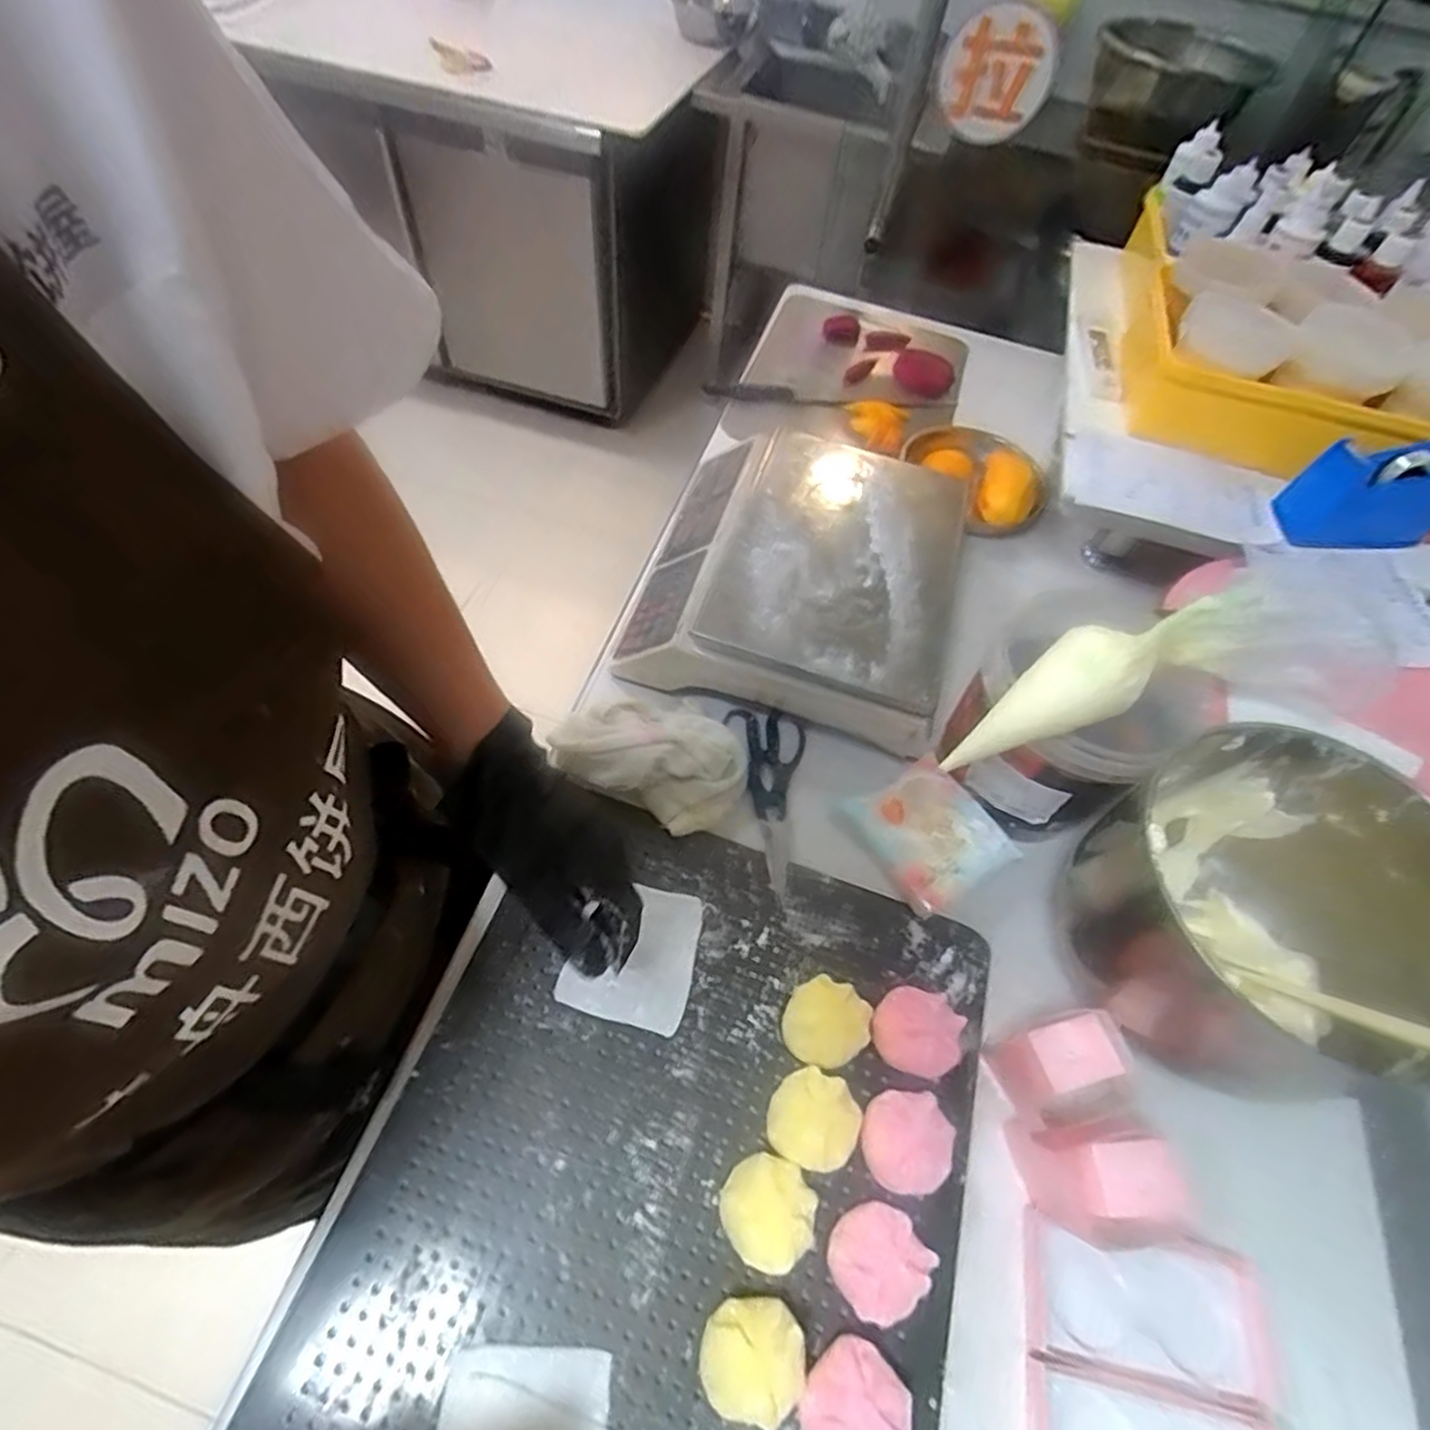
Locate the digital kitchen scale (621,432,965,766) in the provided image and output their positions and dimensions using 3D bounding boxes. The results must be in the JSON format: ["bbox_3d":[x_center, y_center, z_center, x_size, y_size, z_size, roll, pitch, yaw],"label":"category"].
[{"bbox_3d":[0.091,-0.157,0.759,0.308,0.086,0.339,16,57,5],"label":"digital kitchen scale"}]

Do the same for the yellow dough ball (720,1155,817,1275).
[{"bbox_3d":[0.035,0.330,0.479,0.059,0.040,0.061,2,57,-4],"label":"yellow dough ball"}]

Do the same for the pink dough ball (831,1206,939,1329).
[{"bbox_3d":[0.105,0.354,0.467,0.057,0.051,0.058,2,57,-4],"label":"pink dough ball"}]

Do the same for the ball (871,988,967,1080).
[{"bbox_3d":[0.151,0.239,0.540,0.065,0.052,0.054,13,57,3],"label":"ball"}]

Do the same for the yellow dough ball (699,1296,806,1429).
[{"bbox_3d":[0.022,0.390,0.433,0.059,0.048,0.058,2,57,-4],"label":"yellow dough ball"}]

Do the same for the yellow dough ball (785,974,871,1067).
[{"bbox_3d":[0.083,0.234,0.544,0.059,0.040,0.062,2,57,-4],"label":"yellow dough ball"}]

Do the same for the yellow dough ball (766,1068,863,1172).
[{"bbox_3d":[0.069,0.289,0.512,0.059,0.045,0.060,2,57,-4],"label":"yellow dough ball"}]

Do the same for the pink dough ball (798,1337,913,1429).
[{"bbox_3d":[0.082,0.414,0.425,0.062,0.045,0.057,2,57,-4],"label":"pink dough ball"}]

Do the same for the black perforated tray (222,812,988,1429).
[{"bbox_3d":[-0.049,0.358,0.468,0.402,0.019,0.583,18,57,7],"label":"black perforated tray"}]

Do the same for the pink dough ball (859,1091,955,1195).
[{"bbox_3d":[0.134,0.302,0.506,0.060,0.037,0.060,2,57,-4],"label":"pink dough ball"}]

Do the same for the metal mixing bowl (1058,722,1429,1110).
[{"bbox_3d":[0.385,0.137,0.514,0.198,0.171,0.188,2,57,-4],"label":"metal mixing bowl"}]

